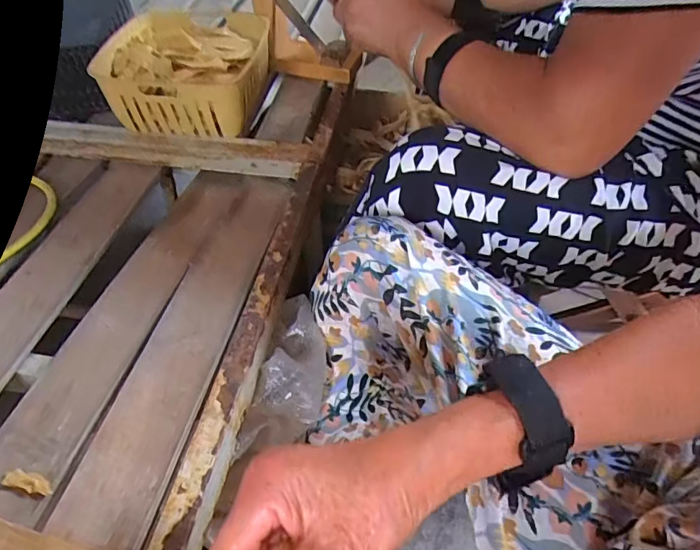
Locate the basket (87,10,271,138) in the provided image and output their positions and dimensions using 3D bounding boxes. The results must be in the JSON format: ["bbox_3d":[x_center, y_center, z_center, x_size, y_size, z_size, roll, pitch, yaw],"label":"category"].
[{"bbox_3d":[-0.203,-0.247,0.636,0.184,0.102,0.165,5,45,5],"label":"basket"}]

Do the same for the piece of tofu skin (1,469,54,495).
[{"bbox_3d":[-0.202,0.130,0.326,0.034,0.004,0.012,10,46,10],"label":"piece of tofu skin"}]

